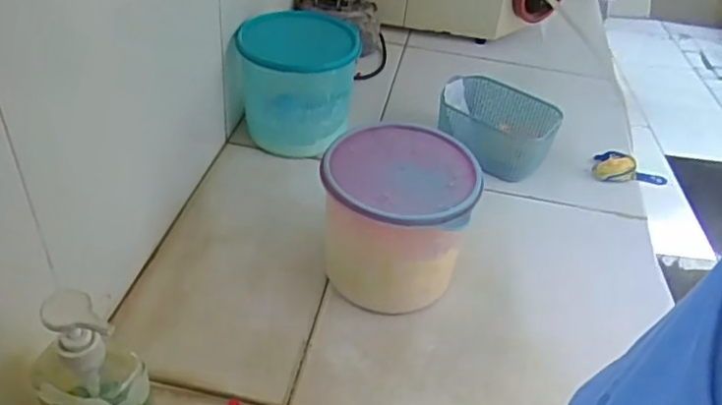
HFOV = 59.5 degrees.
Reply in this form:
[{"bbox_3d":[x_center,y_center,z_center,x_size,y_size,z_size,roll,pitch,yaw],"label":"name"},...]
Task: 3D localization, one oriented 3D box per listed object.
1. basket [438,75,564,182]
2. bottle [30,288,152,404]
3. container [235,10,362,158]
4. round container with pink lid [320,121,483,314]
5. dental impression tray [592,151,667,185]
[{"bbox_3d":[0.201,-0.111,0.944,0.167,0.093,0.124,14,41,9],"label":"basket"},{"bbox_3d":[-0.206,0.151,0.497,0.071,0.198,0.058,14,41,9],"label":"bottle"},{"bbox_3d":[-0.092,-0.168,0.921,0.167,0.169,0.147,1,40,-6],"label":"container"},{"bbox_3d":[0.038,0.022,0.709,0.153,0.161,0.154,3,40,-3],"label":"round container with pink lid"},{"bbox_3d":[0.395,-0.054,0.937,0.104,0.031,0.052,4,40,-2],"label":"dental impression tray"}]

